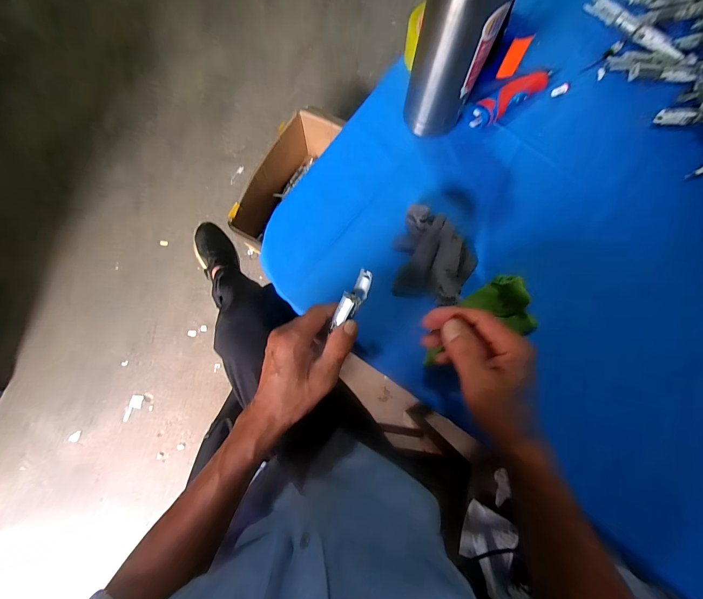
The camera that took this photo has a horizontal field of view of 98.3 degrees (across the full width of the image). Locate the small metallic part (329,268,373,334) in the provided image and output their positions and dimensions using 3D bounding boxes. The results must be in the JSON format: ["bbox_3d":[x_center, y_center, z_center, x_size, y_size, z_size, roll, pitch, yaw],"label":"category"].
[{"bbox_3d":[0.000,0.002,0.313,0.020,0.014,0.069,33,94,6],"label":"small metallic part"}]

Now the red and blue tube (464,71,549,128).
[{"bbox_3d":[0.226,-0.290,0.432,0.133,0.028,0.039,-31,82,-6],"label":"red and blue tube"}]

